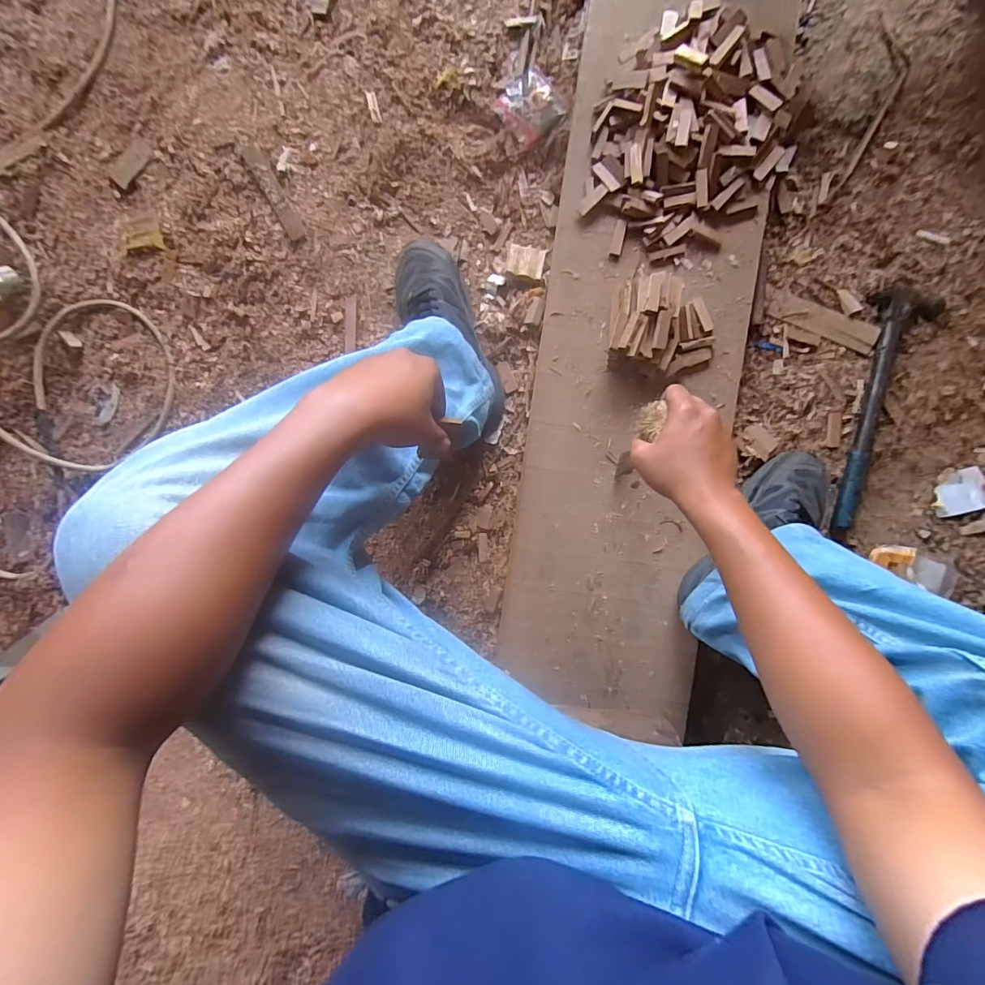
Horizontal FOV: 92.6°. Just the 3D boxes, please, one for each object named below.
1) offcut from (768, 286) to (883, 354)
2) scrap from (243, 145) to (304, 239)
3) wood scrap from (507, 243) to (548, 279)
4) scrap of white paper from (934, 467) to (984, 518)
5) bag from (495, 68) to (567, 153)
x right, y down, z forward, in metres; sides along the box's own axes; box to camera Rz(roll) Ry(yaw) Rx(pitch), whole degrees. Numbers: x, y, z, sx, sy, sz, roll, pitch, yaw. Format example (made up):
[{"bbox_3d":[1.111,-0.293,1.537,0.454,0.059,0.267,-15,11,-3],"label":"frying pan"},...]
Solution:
[{"bbox_3d":[0.461,-0.244,0.663,0.160,0.005,0.040,24,91,4],"label":"offcut"},{"bbox_3d":[-0.350,-0.479,0.751,0.025,0.012,0.162,-30,87,3],"label":"scrap"},{"bbox_3d":[0.051,-0.341,0.694,0.055,0.006,0.053,7,75,-9],"label":"wood scrap"},{"bbox_3d":[0.634,-0.001,0.637,0.065,0.016,0.055,-14,88,4],"label":"scrap of white paper"},{"bbox_3d":[0.053,-0.588,0.720,0.085,0.020,0.109,-24,88,4],"label":"bag"}]

